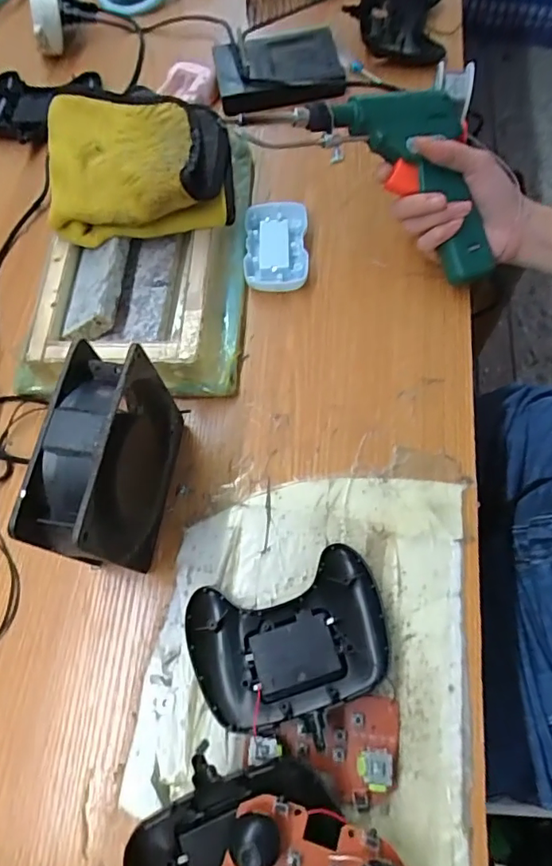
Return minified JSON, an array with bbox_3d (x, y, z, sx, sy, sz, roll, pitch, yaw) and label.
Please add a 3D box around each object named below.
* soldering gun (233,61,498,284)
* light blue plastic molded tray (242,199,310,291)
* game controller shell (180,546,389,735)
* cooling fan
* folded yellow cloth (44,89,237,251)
[{"bbox_3d":[0.103,-0.228,0.420,0.211,0.048,0.139,32,83,-9],"label":"soldering gun"},{"bbox_3d":[0.000,-0.164,0.460,0.054,0.021,0.089,0,67,3],"label":"light blue plastic molded tray"},{"bbox_3d":[0.008,0.129,0.330,0.121,0.021,0.085,-17,67,-4],"label":"game controller shell"},{"bbox_3d":[-0.101,0.022,0.333,0.043,0.121,0.125,7,67,8],"label":"cooling fan"},{"bbox_3d":[-0.113,-0.237,0.440,0.146,0.045,0.154,-5,67,1],"label":"folded yellow cloth"}]

